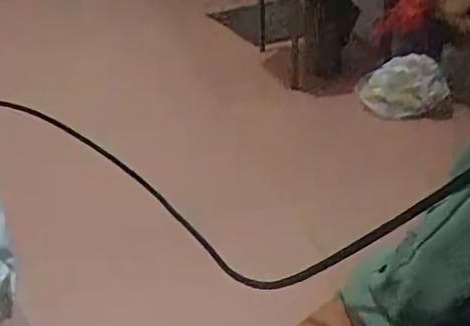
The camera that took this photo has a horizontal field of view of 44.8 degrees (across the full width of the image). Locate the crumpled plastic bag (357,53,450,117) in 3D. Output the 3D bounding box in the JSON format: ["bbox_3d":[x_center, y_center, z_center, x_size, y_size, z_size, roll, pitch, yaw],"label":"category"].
[{"bbox_3d":[0.521,-0.251,1.805,0.270,0.148,0.136,-12,32,-16],"label":"crumpled plastic bag"}]

